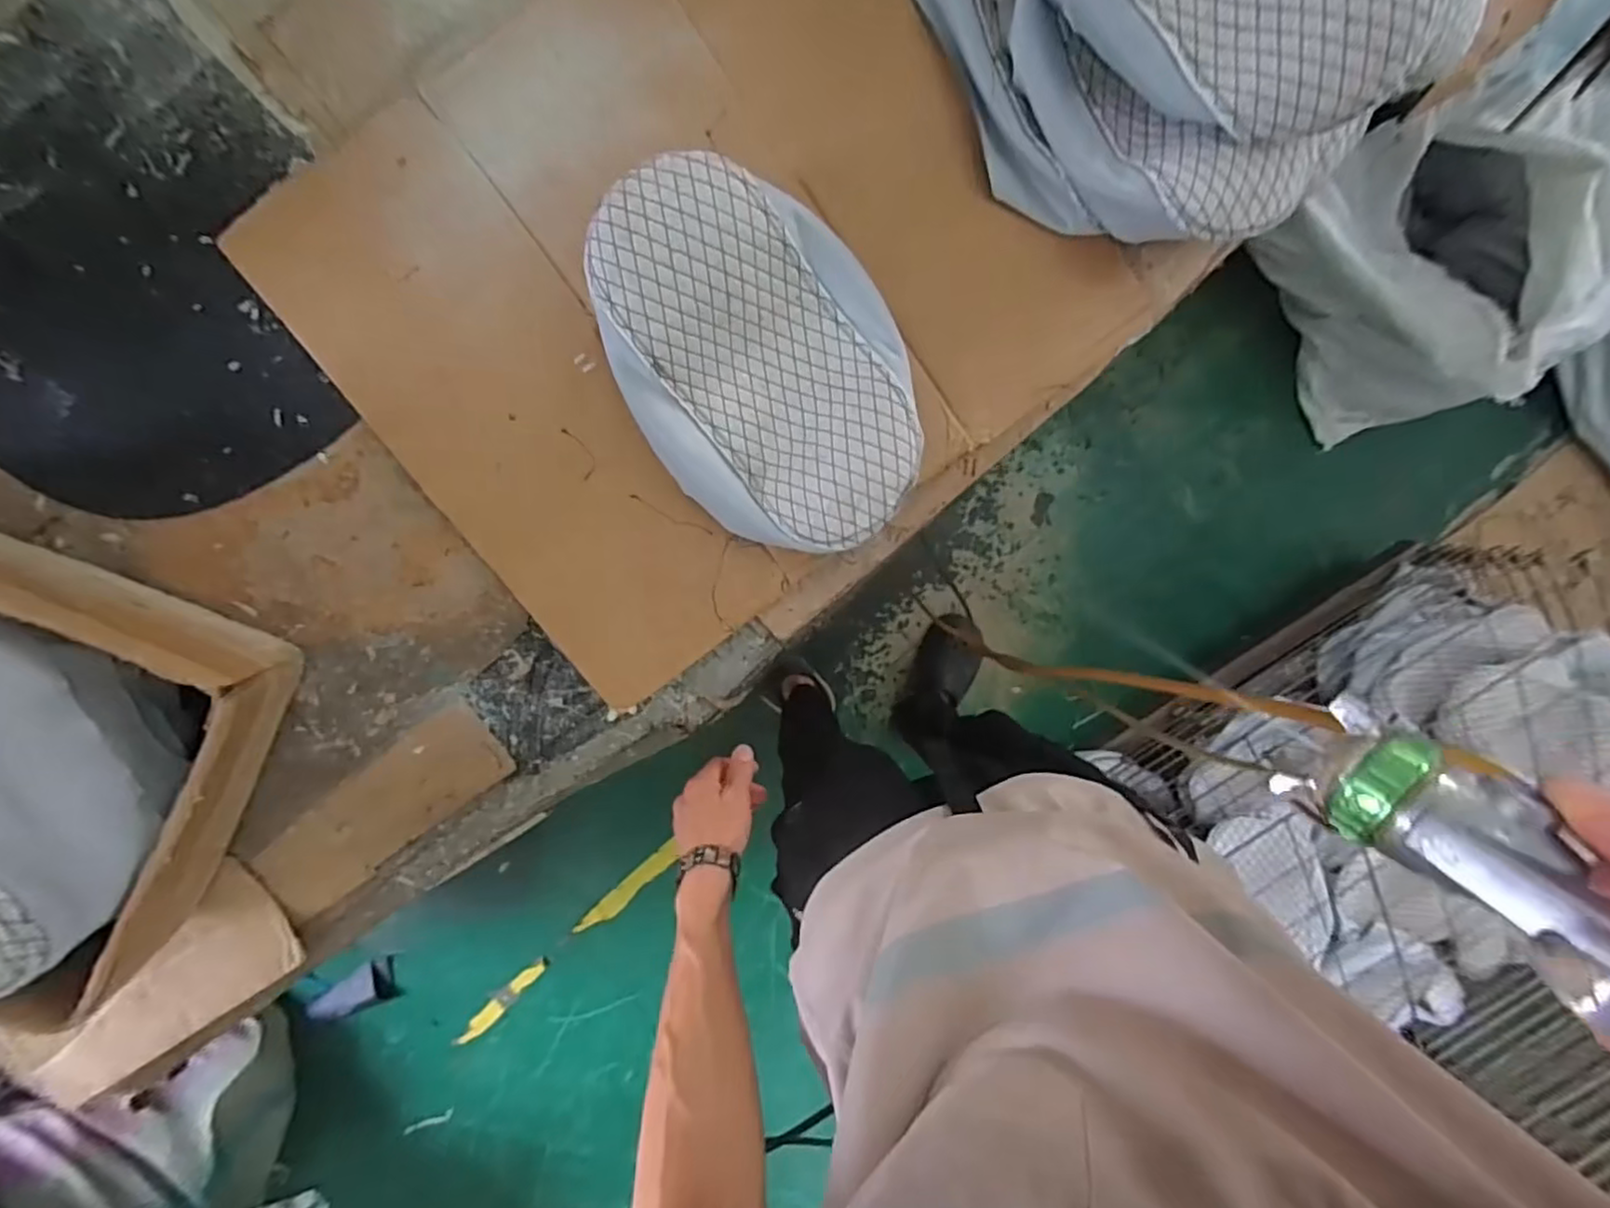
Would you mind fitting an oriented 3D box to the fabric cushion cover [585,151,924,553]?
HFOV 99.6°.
[{"bbox_3d":[-0.033,-0.189,0.552,0.216,0.089,0.310,-36,99,-1],"label":"fabric cushion cover"}]

